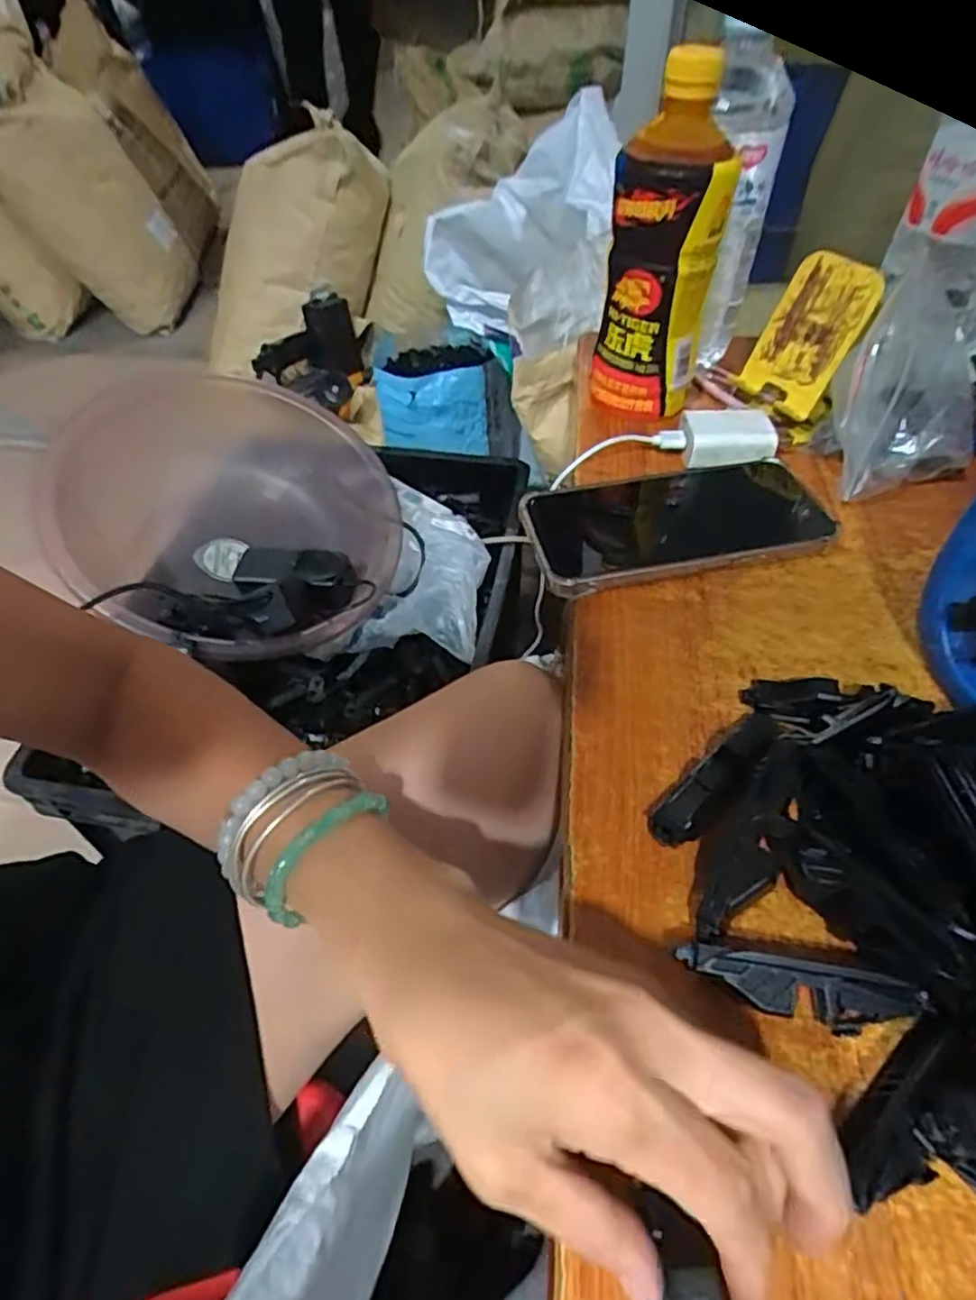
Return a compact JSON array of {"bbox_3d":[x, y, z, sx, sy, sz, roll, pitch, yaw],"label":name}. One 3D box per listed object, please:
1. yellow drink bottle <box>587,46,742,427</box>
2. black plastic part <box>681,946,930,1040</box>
[{"bbox_3d":[0.102,-0.229,0.407,0.066,0.192,0.056,8,49,7],"label":"yellow drink bottle"},{"bbox_3d":[0.101,0.113,0.227,0.074,0.020,0.016,9,49,8],"label":"black plastic part"}]

